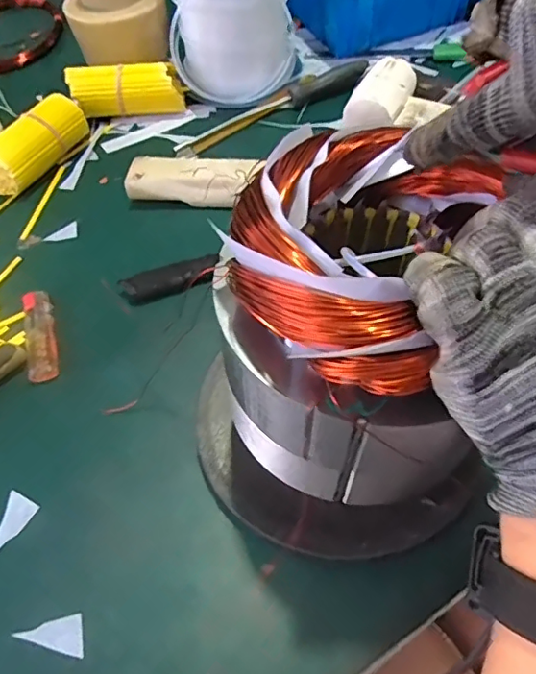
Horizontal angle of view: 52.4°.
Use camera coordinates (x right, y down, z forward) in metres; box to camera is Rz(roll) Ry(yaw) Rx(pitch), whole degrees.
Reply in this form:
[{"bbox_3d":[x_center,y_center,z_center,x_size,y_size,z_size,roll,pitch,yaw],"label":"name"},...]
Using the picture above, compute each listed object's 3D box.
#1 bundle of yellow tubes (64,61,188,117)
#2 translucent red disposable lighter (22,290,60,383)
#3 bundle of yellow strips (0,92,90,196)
[{"bbox_3d":[-0.159,-0.282,0.623,0.128,0.049,0.048,-5,54,1],"label":"bundle of yellow tubes"},{"bbox_3d":[-0.189,-0.002,0.453,0.023,0.008,0.090,-16,55,-7],"label":"translucent red disposable lighter"},{"bbox_3d":[-0.248,-0.201,0.576,0.053,0.049,0.133,32,63,24],"label":"bundle of yellow strips"}]

